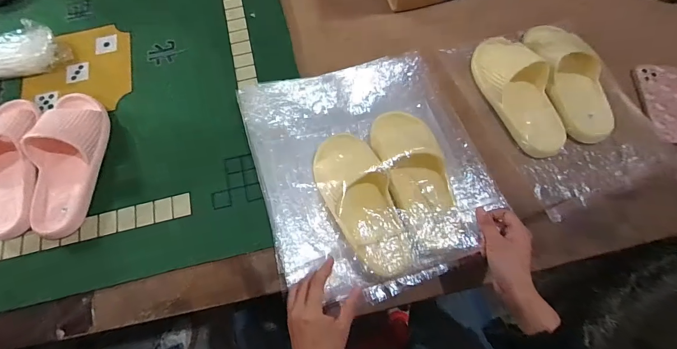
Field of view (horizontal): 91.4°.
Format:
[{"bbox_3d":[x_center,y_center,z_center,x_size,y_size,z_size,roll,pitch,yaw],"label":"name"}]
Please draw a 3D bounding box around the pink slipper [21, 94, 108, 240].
[{"bbox_3d":[-0.481,-0.031,0.573,0.110,0.066,0.269,-4,71,2],"label":"pink slipper"}]

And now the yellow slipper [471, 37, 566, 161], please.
[{"bbox_3d":[0.339,-0.159,0.613,0.104,0.060,0.257,-24,72,-5],"label":"yellow slipper"}]

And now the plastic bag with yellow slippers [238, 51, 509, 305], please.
[{"bbox_3d":[0.052,-0.022,0.540,0.352,0.076,0.388,-16,73,-5],"label":"plastic bag with yellow slippers"}]

